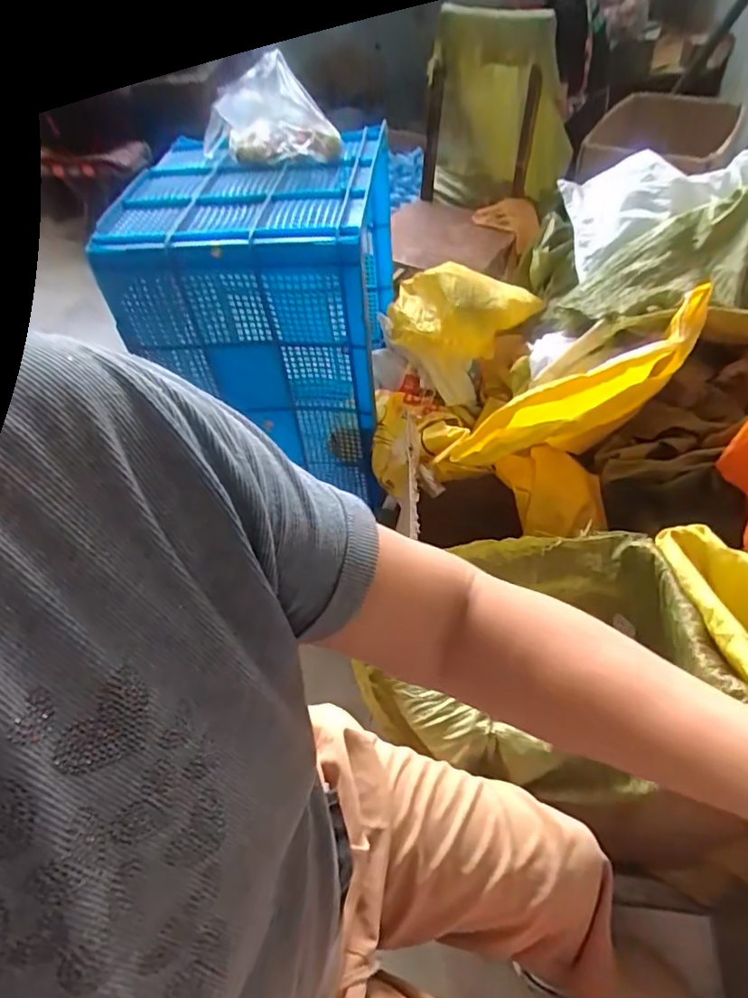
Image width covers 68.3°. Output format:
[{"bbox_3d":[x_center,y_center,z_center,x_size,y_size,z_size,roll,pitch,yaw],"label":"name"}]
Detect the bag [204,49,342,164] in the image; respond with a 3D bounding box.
[{"bbox_3d":[-0.209,-0.743,1.061,0.268,0.153,0.121,-5,50,-1],"label":"bag"}]

